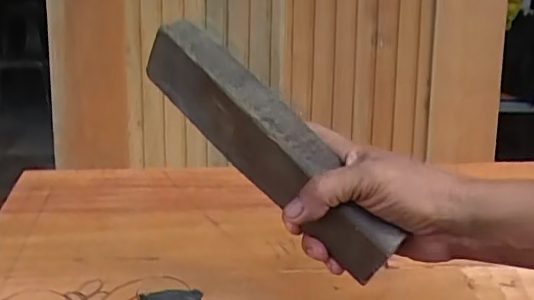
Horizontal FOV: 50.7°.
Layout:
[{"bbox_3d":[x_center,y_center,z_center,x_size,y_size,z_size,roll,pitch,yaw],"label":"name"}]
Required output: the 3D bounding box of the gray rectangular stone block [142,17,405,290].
[{"bbox_3d":[0.001,-0.005,0.443,0.248,0.062,0.034,46,42,17],"label":"gray rectangular stone block"}]

